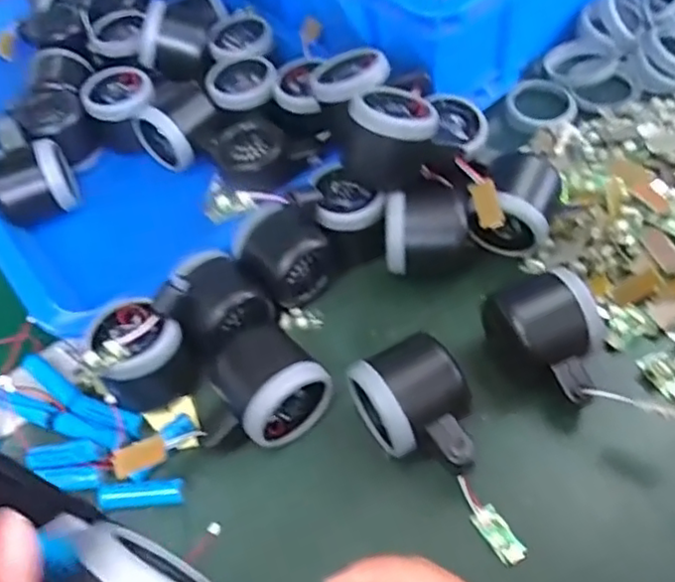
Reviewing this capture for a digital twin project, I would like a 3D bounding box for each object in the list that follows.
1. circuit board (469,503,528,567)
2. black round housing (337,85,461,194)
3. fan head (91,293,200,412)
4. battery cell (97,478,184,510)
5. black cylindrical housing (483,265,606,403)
[{"bbox_3d":[0.090,0.135,0.353,0.015,0.006,0.033,-29,56,-13],"label":"circuit board"},{"bbox_3d":[0.042,-0.097,0.445,0.066,0.073,0.066,3,44,-3],"label":"black round housing"},{"bbox_3d":[-0.126,0.037,0.412,0.052,0.051,0.058,-24,55,-10],"label":"fan head"},{"bbox_3d":[-0.118,0.122,0.380,0.048,0.011,0.017,-8,54,1],"label":"battery cell"},{"bbox_3d":[0.130,0.030,0.388,0.055,0.048,0.078,-24,55,-10],"label":"black cylindrical housing"}]

